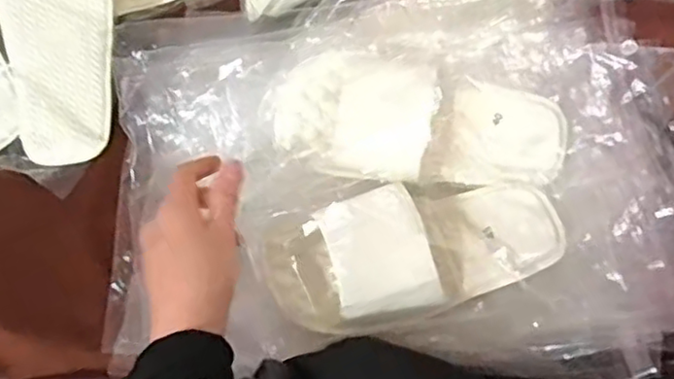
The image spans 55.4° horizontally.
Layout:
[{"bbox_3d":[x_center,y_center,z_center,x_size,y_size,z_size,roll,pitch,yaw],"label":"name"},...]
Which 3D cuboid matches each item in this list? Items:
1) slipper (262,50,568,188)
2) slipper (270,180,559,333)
[{"bbox_3d":[0.063,-0.055,0.498,0.236,0.073,0.095,6,62,5],"label":"slipper"},{"bbox_3d":[0.064,0.037,0.466,0.233,0.050,0.104,-14,70,-12],"label":"slipper"}]

